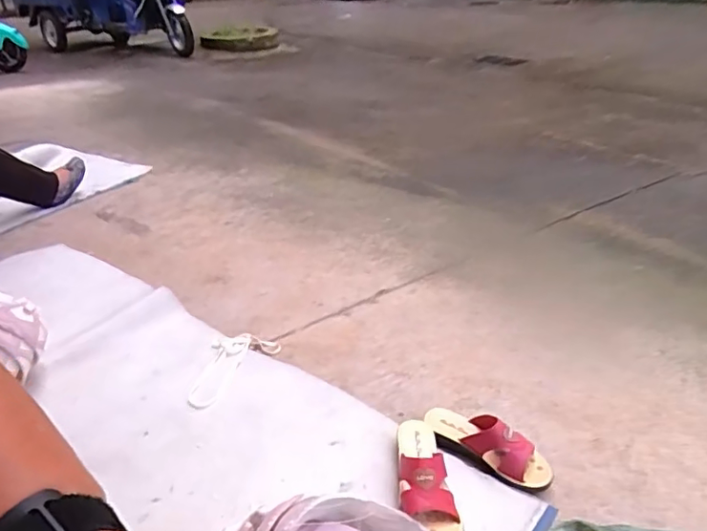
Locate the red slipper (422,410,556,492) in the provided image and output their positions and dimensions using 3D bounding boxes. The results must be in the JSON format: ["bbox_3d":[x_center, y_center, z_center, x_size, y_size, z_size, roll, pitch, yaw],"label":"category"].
[{"bbox_3d":[0.230,0.307,0.950,0.227,0.072,0.083,18,38,29],"label":"red slipper"}]

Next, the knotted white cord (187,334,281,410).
[{"bbox_3d":[-0.285,0.219,1.183,0.134,0.023,0.253,16,32,26],"label":"knotted white cord"}]

